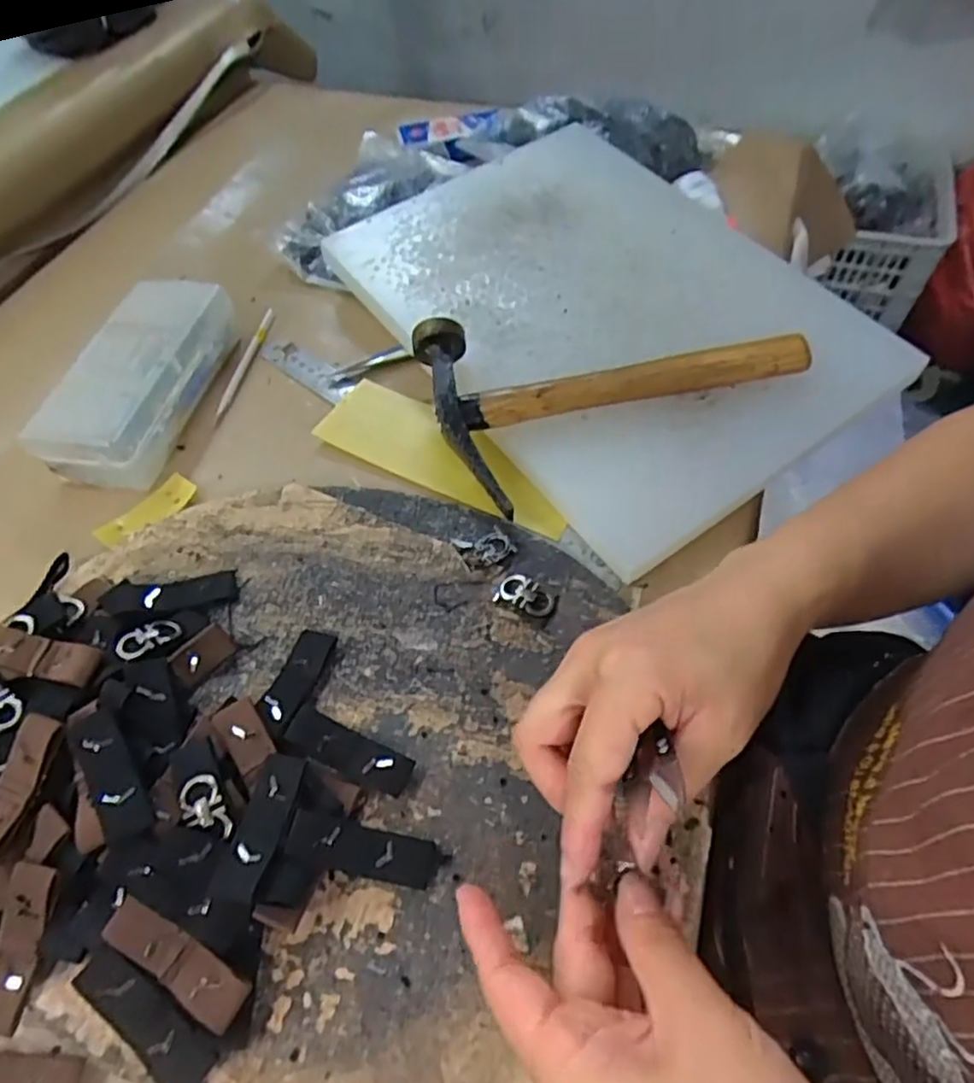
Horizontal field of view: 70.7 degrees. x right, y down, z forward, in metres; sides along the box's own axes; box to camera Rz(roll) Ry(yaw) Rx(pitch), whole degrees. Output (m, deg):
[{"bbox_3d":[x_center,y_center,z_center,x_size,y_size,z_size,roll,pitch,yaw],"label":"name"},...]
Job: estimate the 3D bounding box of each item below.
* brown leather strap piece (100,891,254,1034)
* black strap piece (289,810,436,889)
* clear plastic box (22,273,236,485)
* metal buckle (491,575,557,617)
[{"bbox_3d":[-0.122,0.164,0.269,0.064,0.004,0.019,25,67,16],"label":"brown leather strap piece"},{"bbox_3d":[-0.054,0.134,0.298,0.062,0.006,0.020,16,56,-5],"label":"black strap piece"},{"bbox_3d":[-0.238,-0.115,0.472,0.071,0.059,0.171,5,55,7],"label":"clear plastic box"},{"bbox_3d":[0.021,0.029,0.371,0.033,0.006,0.019,20,59,17],"label":"metal buckle"}]

